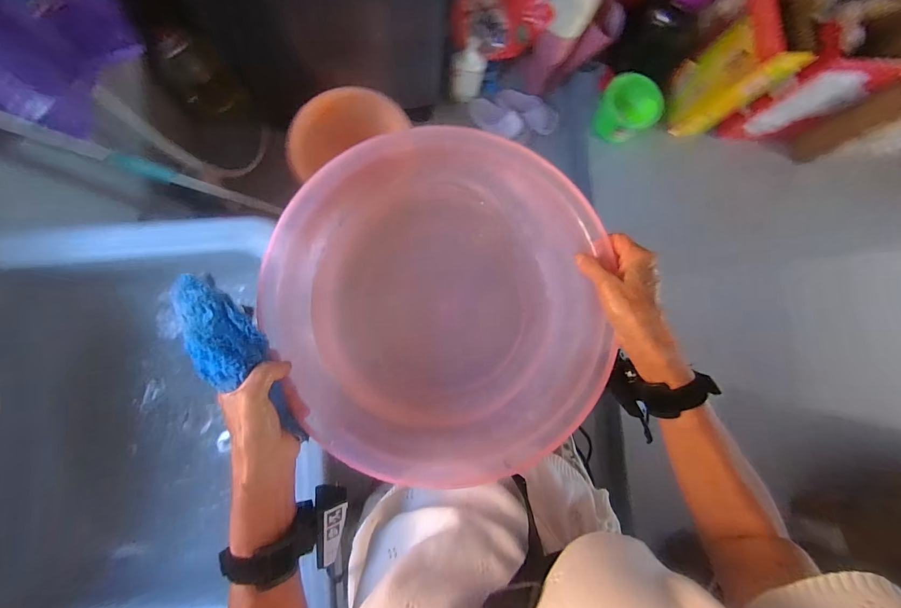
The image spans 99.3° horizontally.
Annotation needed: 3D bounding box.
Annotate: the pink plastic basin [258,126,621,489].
[{"bbox_3d":[-0.012,0.003,0.437,0.329,0.124,0.335,0,84,-1],"label":"pink plastic basin"}]

